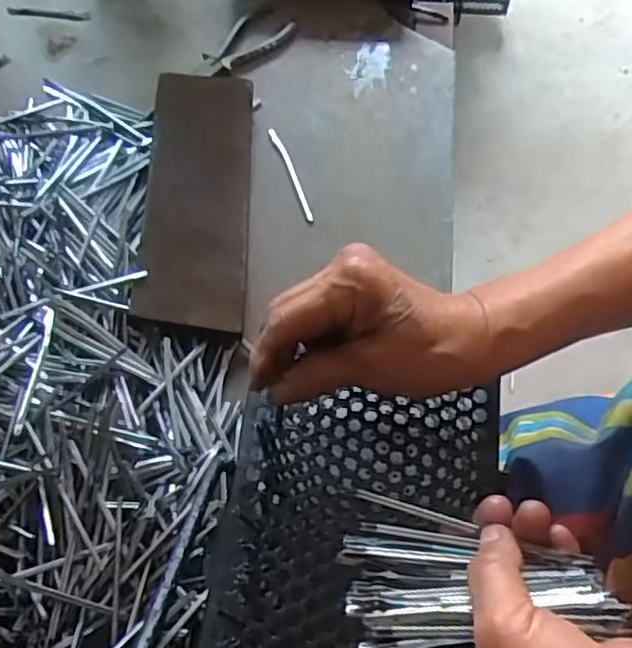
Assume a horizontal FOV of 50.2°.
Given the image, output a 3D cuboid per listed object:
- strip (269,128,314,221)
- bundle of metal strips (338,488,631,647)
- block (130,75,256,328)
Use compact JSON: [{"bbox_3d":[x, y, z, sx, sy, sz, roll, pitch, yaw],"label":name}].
[{"bbox_3d":[-0.021,-0.131,0.579,0.008,0.004,0.103,-18,62,-8],"label":"strip"},{"bbox_3d":[0.068,0.119,0.292,0.118,0.024,0.071,14,63,9],"label":"bundle of metal strips"},{"bbox_3d":[-0.098,-0.108,0.554,0.081,0.028,0.247,-2,61,1],"label":"block"}]

